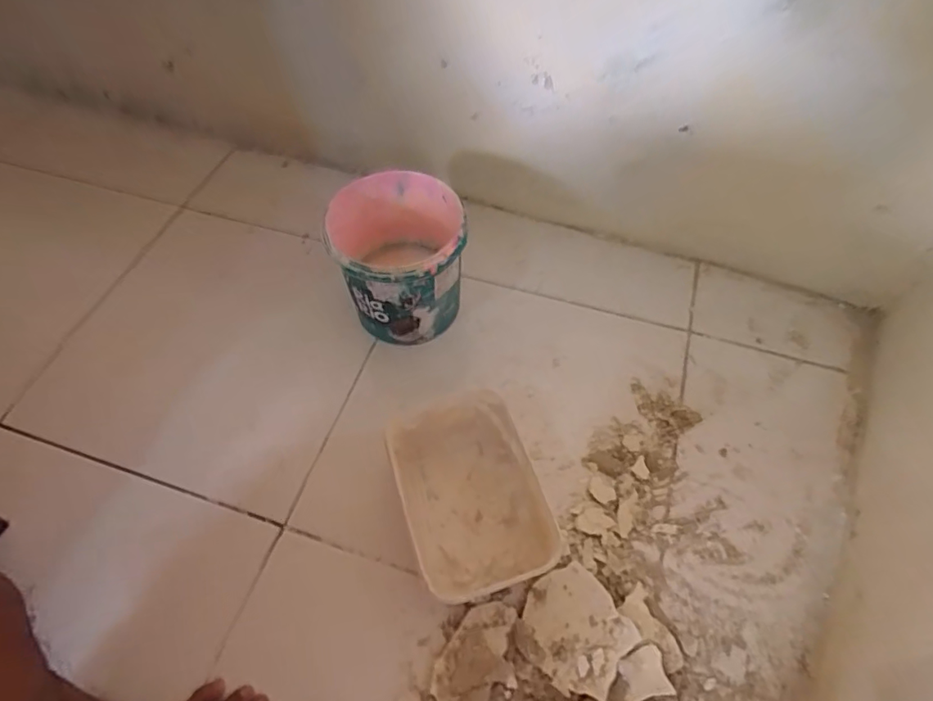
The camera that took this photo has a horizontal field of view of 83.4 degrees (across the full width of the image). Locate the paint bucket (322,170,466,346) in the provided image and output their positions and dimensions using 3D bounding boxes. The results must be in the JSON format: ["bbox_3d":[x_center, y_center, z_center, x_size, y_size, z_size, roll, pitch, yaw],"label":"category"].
[{"bbox_3d":[-0.080,-0.110,0.687,0.153,0.168,0.158,-1,58,1],"label":"paint bucket"}]

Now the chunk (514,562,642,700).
[{"bbox_3d":[0.108,0.274,0.518,0.102,0.010,0.102,34,65,20],"label":"chunk"}]

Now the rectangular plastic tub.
[{"bbox_3d":[0.002,0.153,0.576,0.144,0.070,0.203,-18,60,-10],"label":"rectangular plastic tub"}]

